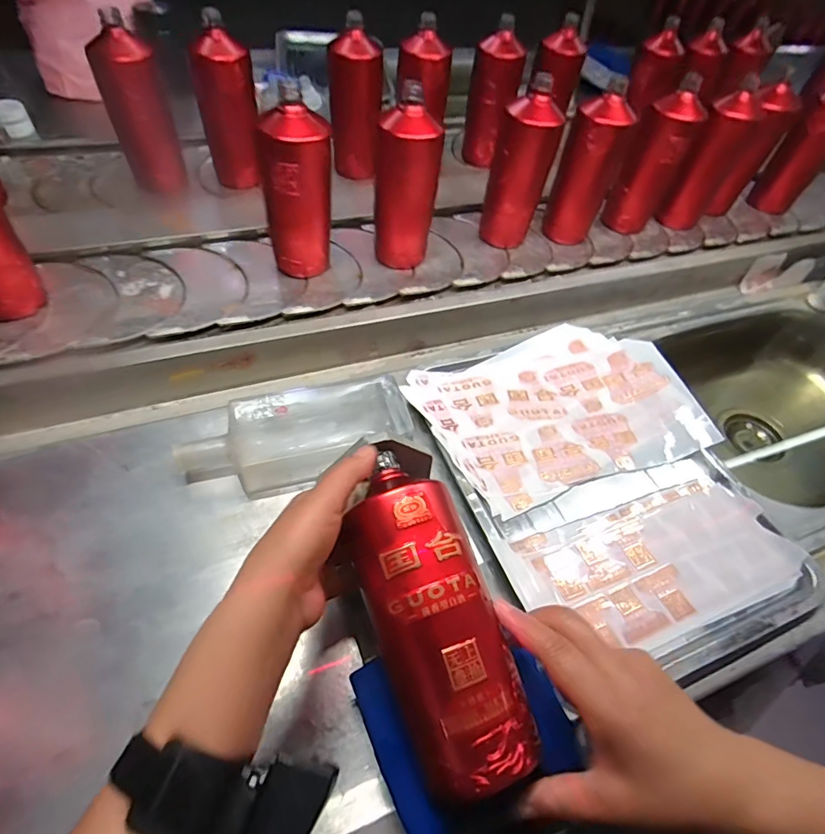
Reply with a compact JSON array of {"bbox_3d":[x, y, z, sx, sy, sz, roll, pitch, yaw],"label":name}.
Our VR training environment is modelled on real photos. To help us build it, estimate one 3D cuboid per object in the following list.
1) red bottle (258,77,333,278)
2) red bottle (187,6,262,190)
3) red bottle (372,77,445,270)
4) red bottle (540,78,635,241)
[{"bbox_3d":[-0.140,-0.267,0.589,0.078,0.197,0.074,31,60,14],"label":"red bottle"},{"bbox_3d":[-0.271,-0.455,0.717,0.084,0.201,0.068,-11,59,-12],"label":"red bottle"},{"bbox_3d":[-0.011,-0.301,0.631,0.071,0.204,0.073,41,63,19],"label":"red bottle"},{"bbox_3d":[0.253,-0.358,0.700,0.079,0.191,0.061,18,58,7],"label":"red bottle"}]

